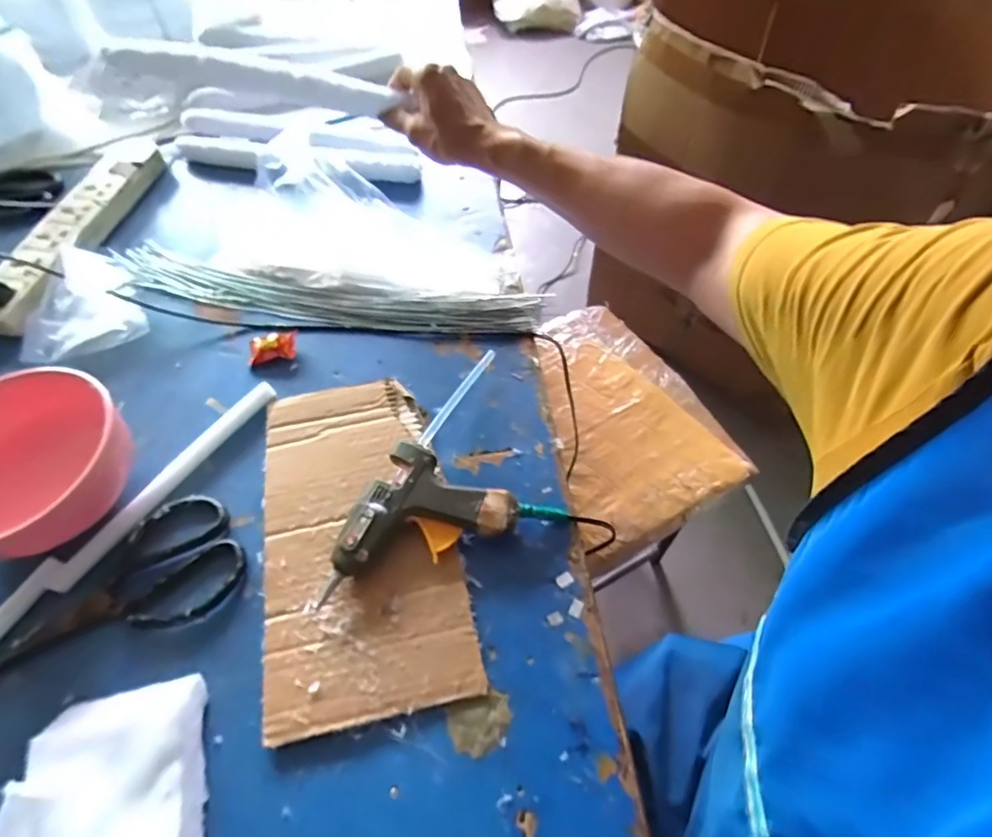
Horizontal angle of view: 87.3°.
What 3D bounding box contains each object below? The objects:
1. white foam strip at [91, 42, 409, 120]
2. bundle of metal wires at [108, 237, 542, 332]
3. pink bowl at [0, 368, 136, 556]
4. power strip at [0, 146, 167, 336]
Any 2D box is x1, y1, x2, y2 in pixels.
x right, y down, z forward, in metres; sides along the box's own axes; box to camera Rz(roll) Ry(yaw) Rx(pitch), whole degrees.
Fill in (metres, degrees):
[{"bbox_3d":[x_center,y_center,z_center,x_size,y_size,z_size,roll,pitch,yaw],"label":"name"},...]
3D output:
[{"bbox_3d":[-0.234,-0.319,0.486,0.303,0.037,0.017,13,58,7],"label":"white foam strip"},{"bbox_3d":[-0.180,-0.133,0.545,0.453,0.022,0.068,8,58,5],"label":"bundle of metal wires"},{"bbox_3d":[-0.365,0.038,0.405,0.135,0.077,0.123,0,58,0],"label":"pink bowl"},{"bbox_3d":[-0.483,-0.220,0.596,0.066,0.029,0.301,7,58,5],"label":"power strip"}]

